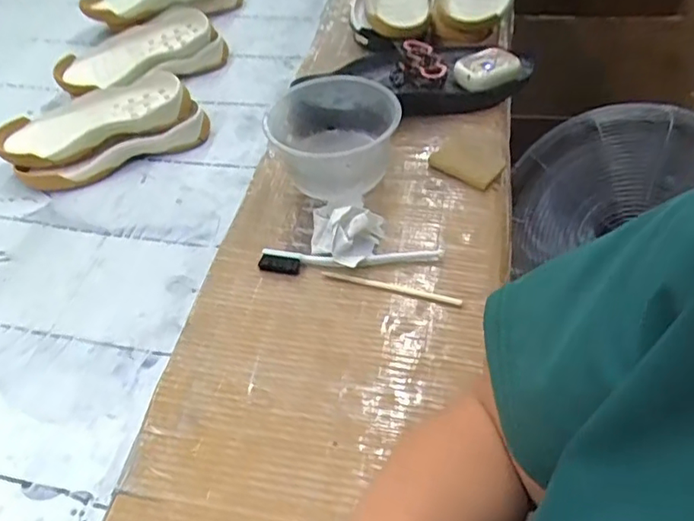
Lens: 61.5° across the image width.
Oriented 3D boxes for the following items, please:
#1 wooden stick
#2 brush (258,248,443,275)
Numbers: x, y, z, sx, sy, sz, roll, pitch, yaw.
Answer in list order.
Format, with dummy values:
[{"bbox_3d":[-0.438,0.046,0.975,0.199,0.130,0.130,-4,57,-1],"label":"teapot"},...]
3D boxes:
[{"bbox_3d":[0.039,0.024,0.525,0.128,0.004,0.008,11,48,13],"label":"wooden stick"},{"bbox_3d":[0.003,-0.003,0.545,0.169,0.009,0.025,-3,46,0],"label":"brush"}]

